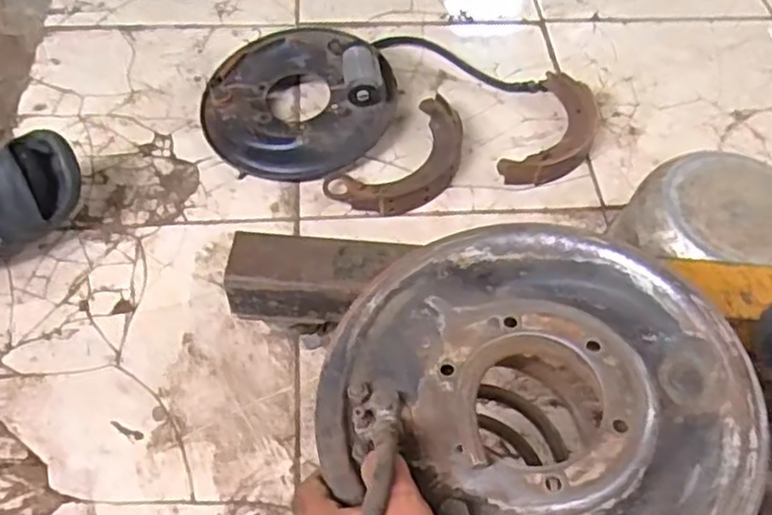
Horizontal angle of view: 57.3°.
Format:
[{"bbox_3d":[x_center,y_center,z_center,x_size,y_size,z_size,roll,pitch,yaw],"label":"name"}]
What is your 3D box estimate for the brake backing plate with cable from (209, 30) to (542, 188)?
[{"bbox_3d":[-0.033,-0.259,1.010,0.459,0.086,0.262,-24,61,-17],"label":"brake backing plate with cable"}]

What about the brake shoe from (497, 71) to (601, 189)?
[{"bbox_3d":[0.244,-0.176,1.000,0.102,0.036,0.229,24,59,13],"label":"brake shoe"}]

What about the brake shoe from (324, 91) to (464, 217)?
[{"bbox_3d":[0.032,-0.127,0.953,0.120,0.030,0.225,38,63,20],"label":"brake shoe"}]

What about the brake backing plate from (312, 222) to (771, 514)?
[{"bbox_3d":[0.089,0.084,0.450,0.258,0.051,0.243,1,57,-2],"label":"brake backing plate"}]

